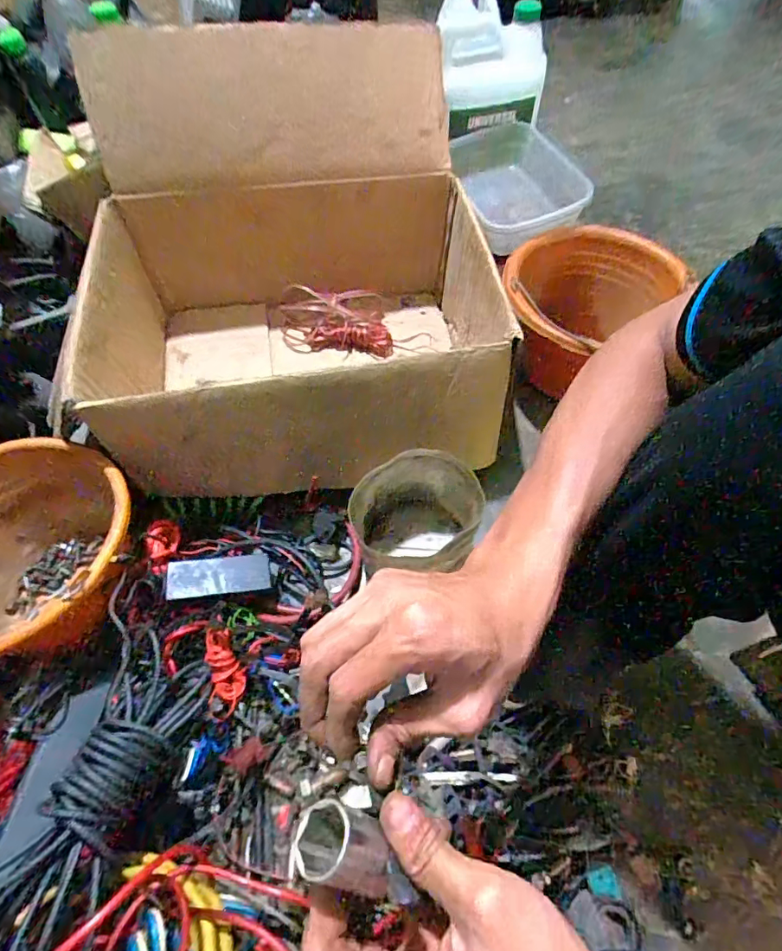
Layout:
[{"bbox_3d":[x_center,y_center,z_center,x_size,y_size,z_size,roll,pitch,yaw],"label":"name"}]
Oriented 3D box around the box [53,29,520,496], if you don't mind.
[{"bbox_3d":[-0.137,-0.278,0.682,0.545,0.364,0.532,-8,59,-3],"label":"box"}]

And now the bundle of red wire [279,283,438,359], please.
[{"bbox_3d":[-0.060,-0.262,0.826,0.252,0.080,0.105,1,59,2],"label":"bundle of red wire"}]

